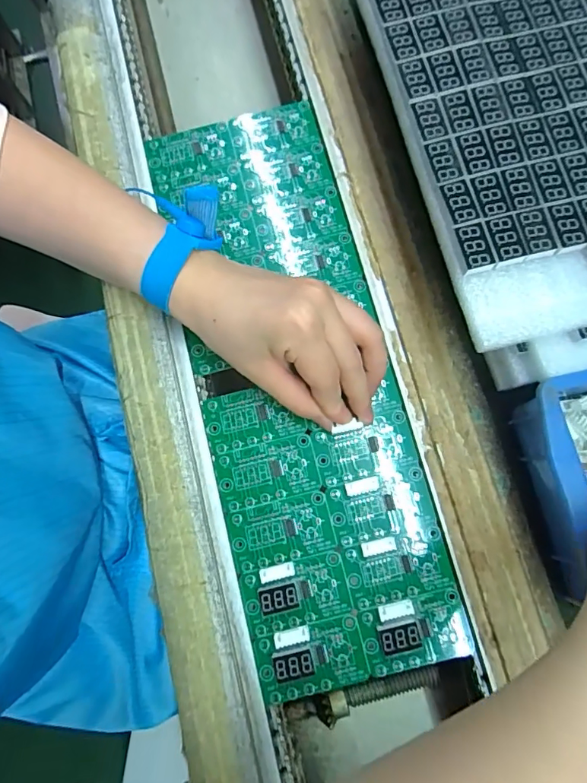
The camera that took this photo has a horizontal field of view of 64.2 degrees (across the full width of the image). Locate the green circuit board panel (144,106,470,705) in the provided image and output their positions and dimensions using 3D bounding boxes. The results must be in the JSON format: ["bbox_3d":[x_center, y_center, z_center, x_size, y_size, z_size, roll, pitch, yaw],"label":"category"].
[{"bbox_3d":[0.000,-0.014,0.307,0.127,0.009,0.381,-10,79,-1],"label":"green circuit board panel"}]

